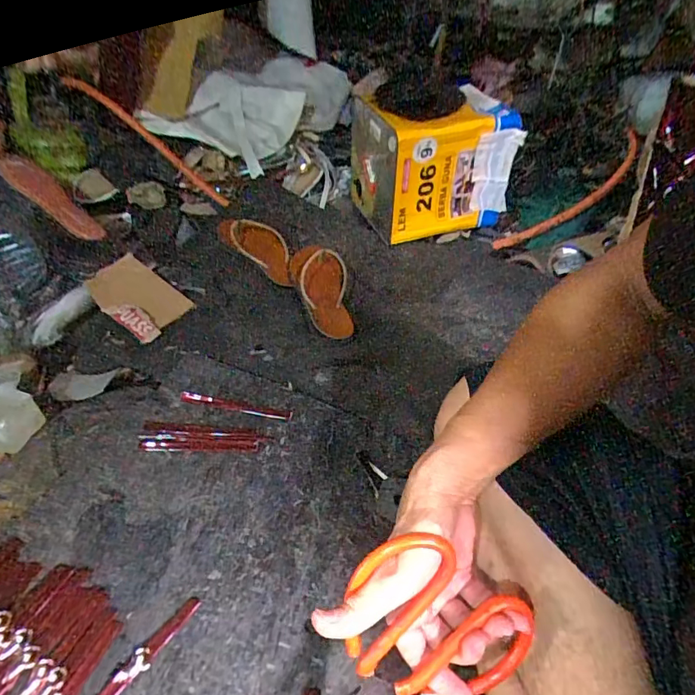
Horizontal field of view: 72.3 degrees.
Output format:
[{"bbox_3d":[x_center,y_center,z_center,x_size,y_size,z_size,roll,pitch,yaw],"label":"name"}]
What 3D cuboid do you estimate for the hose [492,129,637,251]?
[{"bbox_3d":[0.533,-0.358,1.069,0.515,0.035,0.103,-38,53,-15],"label":"hose"}]

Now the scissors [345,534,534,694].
[{"bbox_3d":[0.022,0.217,0.332,0.211,0.142,0.018,-32,13,-1],"label":"scissors"}]

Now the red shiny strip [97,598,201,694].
[{"bbox_3d":[-0.185,0.272,0.404,0.019,0.011,0.139,28,43,29],"label":"red shiny strip"}]

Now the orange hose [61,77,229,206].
[{"bbox_3d":[-0.396,-0.420,0.979,0.355,0.026,0.055,38,36,-21],"label":"orange hose"}]

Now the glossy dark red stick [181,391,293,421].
[{"bbox_3d":[-0.143,0.074,0.612,0.143,0.006,0.017,8,37,5],"label":"glossy dark red stick"}]

